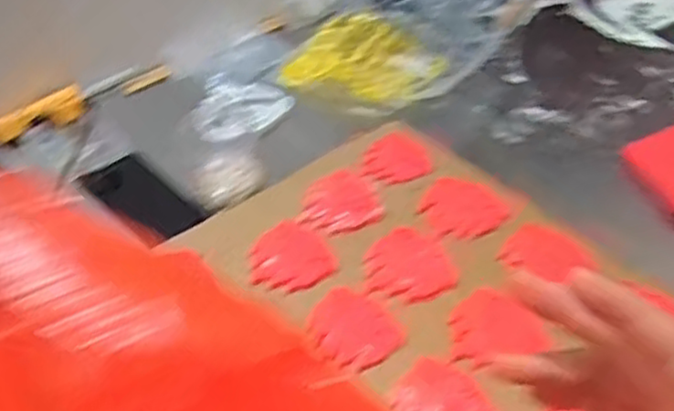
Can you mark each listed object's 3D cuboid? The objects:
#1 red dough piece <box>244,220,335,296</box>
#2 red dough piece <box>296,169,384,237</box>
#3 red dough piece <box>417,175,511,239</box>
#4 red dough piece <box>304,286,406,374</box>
[{"bbox_3d":[-0.046,0.047,0.692,0.079,0.014,0.083,-15,44,-10],"label":"red dough piece"},{"bbox_3d":[0.000,-0.006,0.744,0.082,0.022,0.078,-12,43,-8],"label":"red dough piece"},{"bbox_3d":[0.127,0.001,0.717,0.078,0.015,0.068,32,54,33],"label":"red dough piece"},{"bbox_3d":[0.013,0.106,0.620,0.071,0.013,0.082,-31,49,-25],"label":"red dough piece"}]

